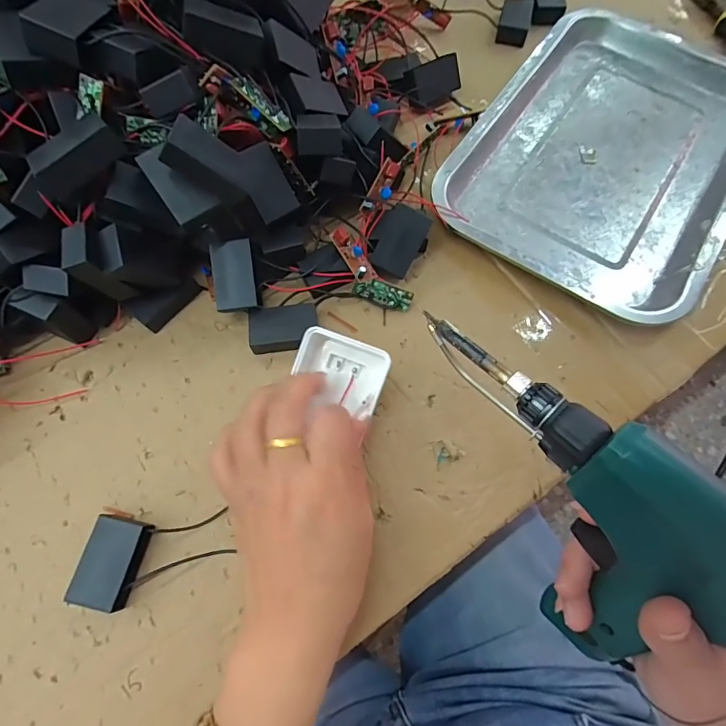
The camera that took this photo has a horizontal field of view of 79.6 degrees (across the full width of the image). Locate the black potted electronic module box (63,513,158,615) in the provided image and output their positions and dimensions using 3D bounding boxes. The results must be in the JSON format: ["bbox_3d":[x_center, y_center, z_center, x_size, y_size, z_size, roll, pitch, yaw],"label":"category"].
[{"bbox_3d":[-0.147,0.117,0.257,0.029,0.020,0.047,12,69,4],"label":"black potted electronic module box"}]

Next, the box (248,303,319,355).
[{"bbox_3d":[-0.056,-0.024,0.314,0.048,0.017,0.031,-10,69,-4],"label":"box"}]

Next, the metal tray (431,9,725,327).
[{"bbox_3d":[0.211,-0.182,0.370,0.208,0.021,0.303,32,72,11],"label":"metal tray"}]

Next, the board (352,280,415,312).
[{"bbox_3d":[0.014,-0.050,0.322,0.043,0.020,0.004,18,30,-2],"label":"board"}]

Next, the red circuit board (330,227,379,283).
[{"bbox_3d":[-0.006,-0.078,0.312,0.016,0.013,0.044,-34,87,-12],"label":"red circuit board"}]

